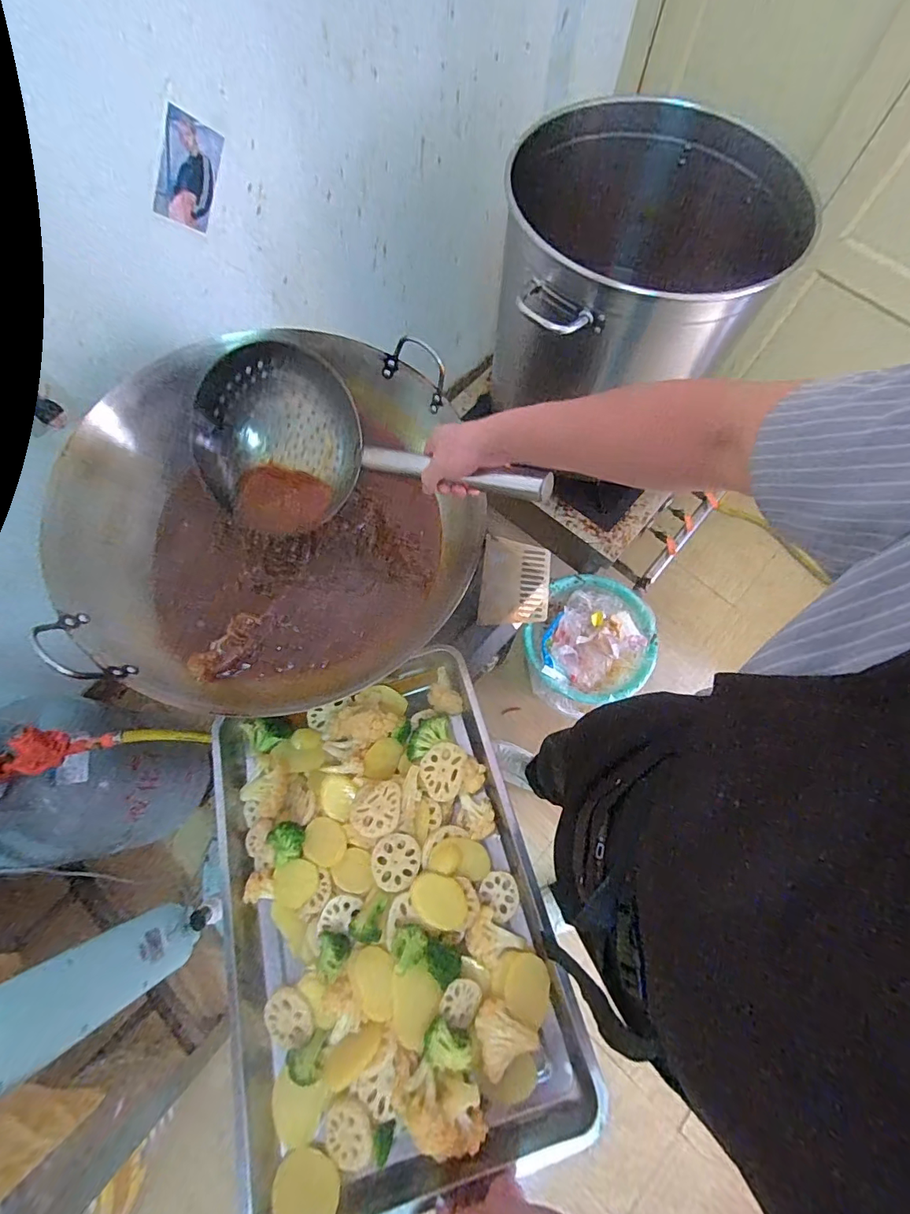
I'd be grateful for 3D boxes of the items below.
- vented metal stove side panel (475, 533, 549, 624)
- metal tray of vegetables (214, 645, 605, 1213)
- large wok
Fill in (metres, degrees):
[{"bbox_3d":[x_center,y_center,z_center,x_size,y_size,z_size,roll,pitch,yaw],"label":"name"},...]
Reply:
[{"bbox_3d":[0.104,-0.045,0.811,0.114,0.010,0.154,6,72,1],"label":"vented metal stove side panel"},{"bbox_3d":[-0.099,0.345,0.591,0.375,0.064,0.539,-14,63,-9],"label":"metal tray of vegetables"},{"bbox_3d":[-0.234,-0.134,0.679,0.505,0.185,0.557,22,73,6],"label":"large wok"}]

